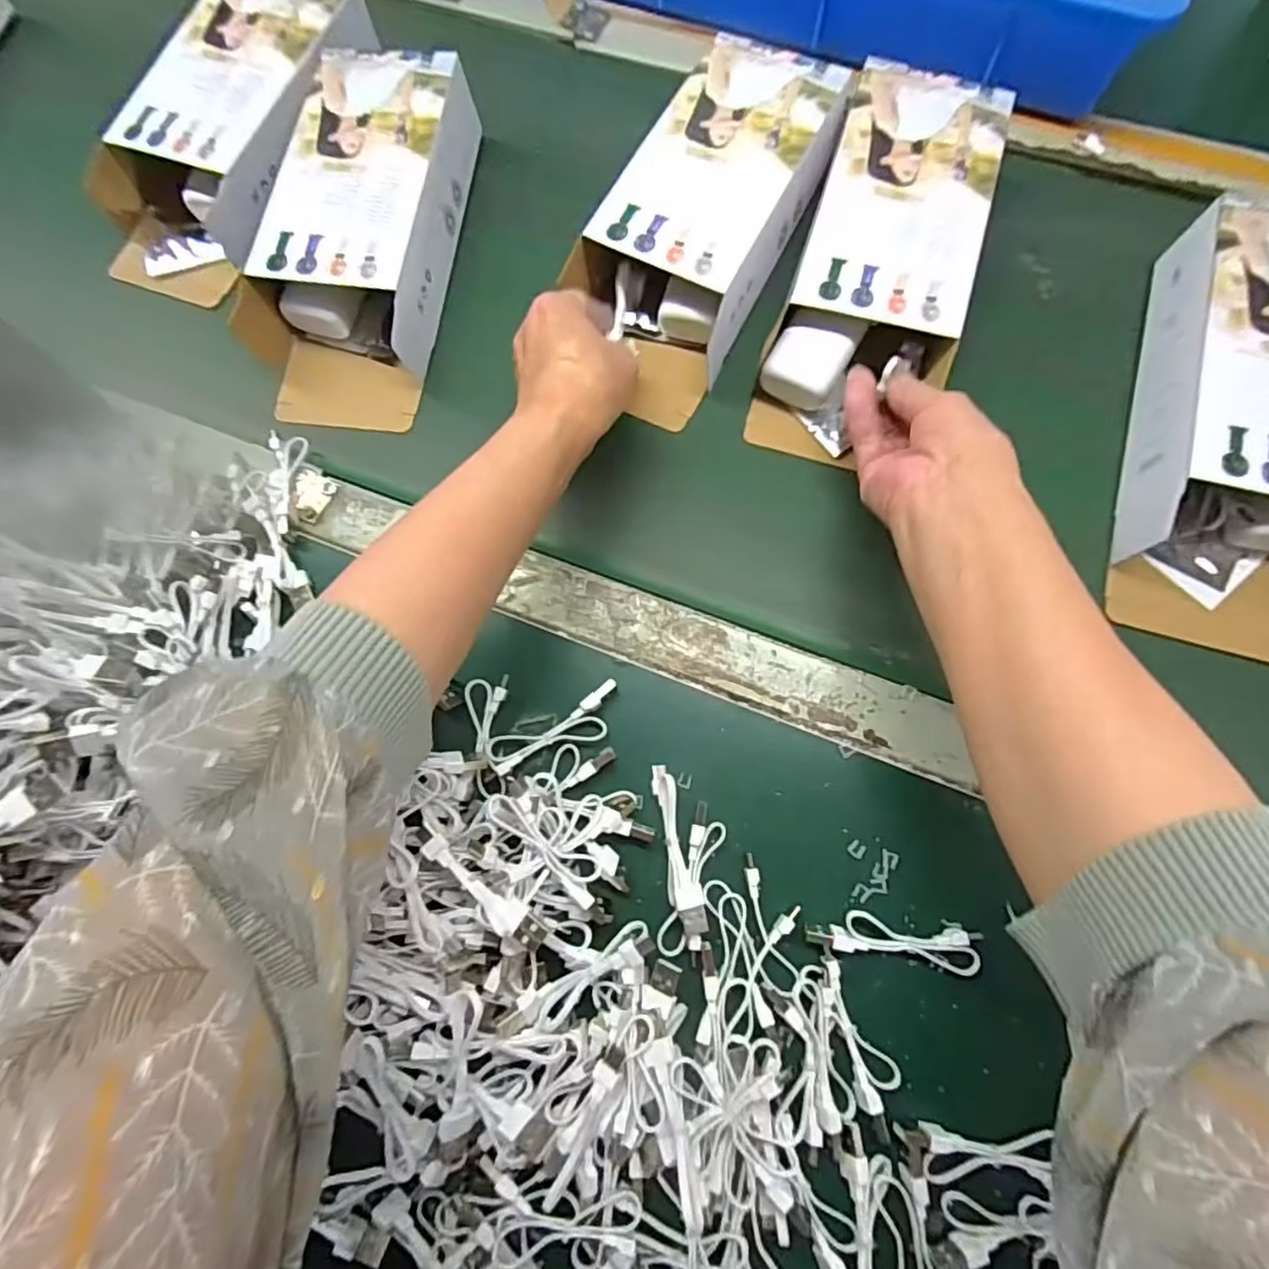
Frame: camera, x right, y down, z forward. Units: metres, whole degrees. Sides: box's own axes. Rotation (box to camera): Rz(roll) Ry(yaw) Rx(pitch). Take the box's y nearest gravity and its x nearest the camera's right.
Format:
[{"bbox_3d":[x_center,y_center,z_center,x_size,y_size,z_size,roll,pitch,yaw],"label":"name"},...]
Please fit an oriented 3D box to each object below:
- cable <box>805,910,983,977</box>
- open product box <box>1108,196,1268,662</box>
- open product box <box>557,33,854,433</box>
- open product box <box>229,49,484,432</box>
[{"bbox_3d":[0.124,0.147,0.308,0.081,0.013,0.019,10,74,4],"label":"cable"},{"bbox_3d":[0.348,-0.120,0.358,0.101,0.061,0.248,15,71,6],"label":"open product box"},{"bbox_3d":[0.038,-0.265,0.405,0.114,0.050,0.253,21,88,6],"label":"open product box"},{"bbox_3d":[-0.181,-0.264,0.423,0.107,0.054,0.249,9,74,4],"label":"open product box"}]

